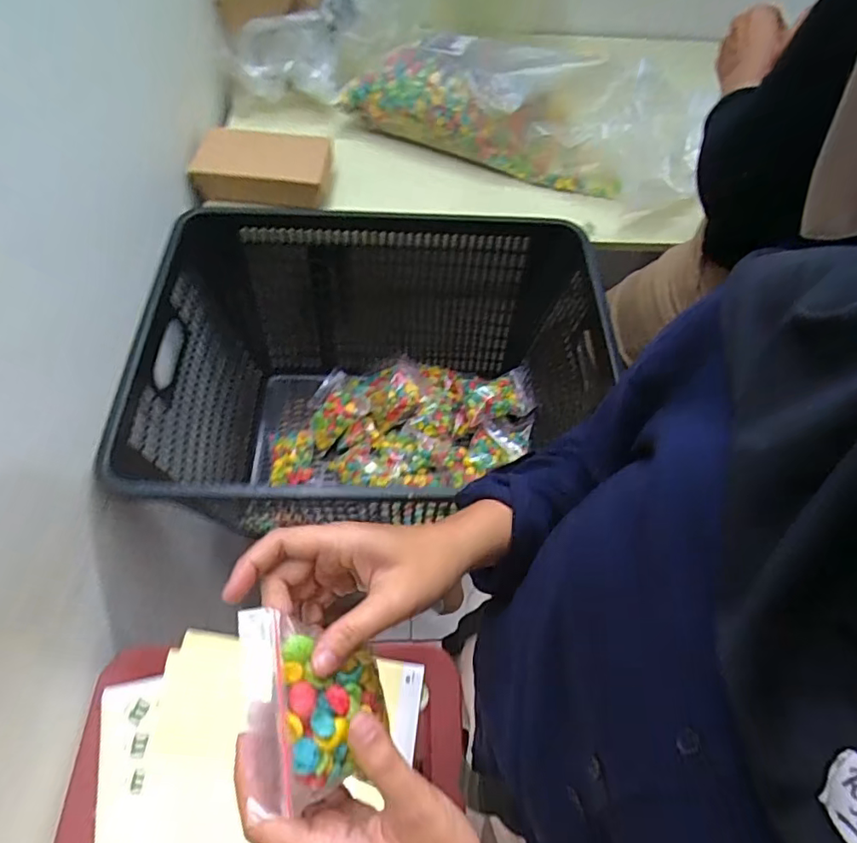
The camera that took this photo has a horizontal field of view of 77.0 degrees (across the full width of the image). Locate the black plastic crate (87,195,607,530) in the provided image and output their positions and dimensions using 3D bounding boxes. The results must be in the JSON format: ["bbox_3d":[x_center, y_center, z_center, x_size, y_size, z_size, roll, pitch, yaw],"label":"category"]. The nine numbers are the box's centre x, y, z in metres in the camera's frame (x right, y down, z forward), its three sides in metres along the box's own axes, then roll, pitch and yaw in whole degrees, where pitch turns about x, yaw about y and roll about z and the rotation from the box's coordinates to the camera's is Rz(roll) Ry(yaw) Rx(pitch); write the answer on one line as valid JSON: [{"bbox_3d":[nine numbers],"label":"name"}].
[{"bbox_3d":[-0.072,-0.031,0.775,0.553,0.312,0.437,3,59,-1],"label":"black plastic crate"}]

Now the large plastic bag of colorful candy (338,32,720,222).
[{"bbox_3d":[0.144,-0.480,0.830,0.531,0.137,0.186,21,61,10],"label":"large plastic bag of colorful candy"}]

